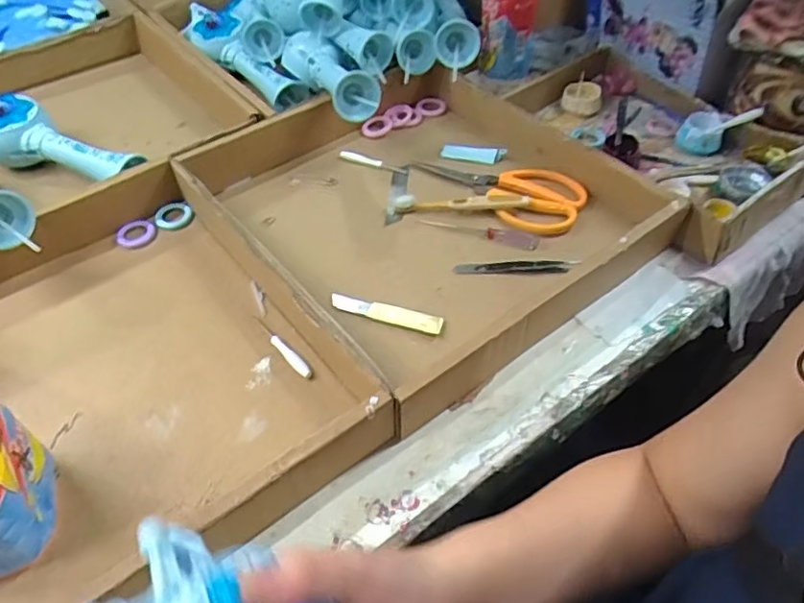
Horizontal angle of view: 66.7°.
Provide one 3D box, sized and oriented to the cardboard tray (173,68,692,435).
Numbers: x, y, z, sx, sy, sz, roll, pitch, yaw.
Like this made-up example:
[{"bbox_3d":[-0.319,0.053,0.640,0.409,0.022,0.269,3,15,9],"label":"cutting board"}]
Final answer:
[{"bbox_3d":[0.018,-0.107,0.617,0.358,0.050,0.380,-31,56,-23],"label":"cardboard tray"}]

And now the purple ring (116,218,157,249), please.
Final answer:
[{"bbox_3d":[-0.269,-0.067,0.618,0.038,0.008,0.033,-33,68,-22],"label":"purple ring"}]

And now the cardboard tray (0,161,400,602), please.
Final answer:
[{"bbox_3d":[-0.250,0.056,0.476,0.345,0.055,0.369,-30,55,-23],"label":"cardboard tray"}]

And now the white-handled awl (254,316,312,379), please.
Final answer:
[{"bbox_3d":[-0.104,0.037,0.525,0.009,0.005,0.083,-34,57,-25],"label":"white-handled awl"}]

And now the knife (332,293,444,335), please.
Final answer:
[{"bbox_3d":[-0.015,0.009,0.549,0.106,0.008,0.019,15,51,13],"label":"knife"}]

